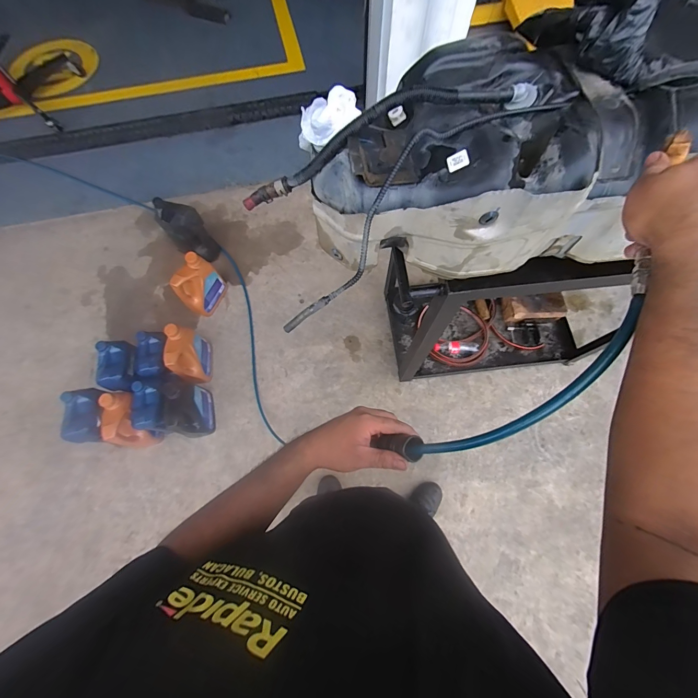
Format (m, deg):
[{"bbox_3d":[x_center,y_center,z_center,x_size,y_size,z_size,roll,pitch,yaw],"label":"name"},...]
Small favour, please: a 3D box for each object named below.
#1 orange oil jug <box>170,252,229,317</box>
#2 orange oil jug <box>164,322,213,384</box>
[{"bbox_3d":[-0.698,-0.294,1.530,0.100,0.269,0.215,24,73,8],"label":"orange oil jug"},{"bbox_3d":[-0.696,0.041,1.430,0.097,0.270,0.213,-8,71,-2],"label":"orange oil jug"}]

